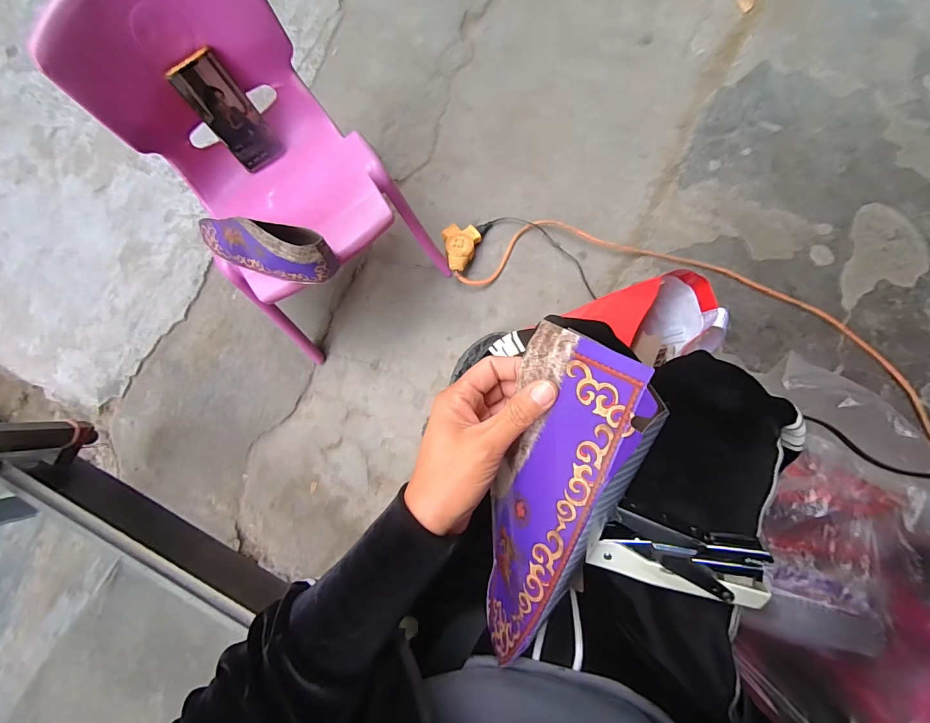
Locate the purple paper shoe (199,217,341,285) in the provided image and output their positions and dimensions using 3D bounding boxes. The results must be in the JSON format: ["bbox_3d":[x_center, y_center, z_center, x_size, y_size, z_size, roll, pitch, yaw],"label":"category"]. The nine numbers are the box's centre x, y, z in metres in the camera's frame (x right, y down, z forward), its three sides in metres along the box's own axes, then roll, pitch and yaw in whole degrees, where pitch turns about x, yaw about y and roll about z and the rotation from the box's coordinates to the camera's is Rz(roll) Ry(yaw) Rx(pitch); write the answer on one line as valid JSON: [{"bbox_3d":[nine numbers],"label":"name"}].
[{"bbox_3d":[-0.300,-0.164,0.597,0.237,0.087,0.061,13,87,16],"label":"purple paper shoe"}]

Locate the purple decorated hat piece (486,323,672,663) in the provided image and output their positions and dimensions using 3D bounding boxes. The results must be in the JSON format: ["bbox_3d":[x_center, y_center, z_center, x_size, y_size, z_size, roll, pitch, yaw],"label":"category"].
[{"bbox_3d":[0.053,0.102,0.281,0.089,0.026,0.241,31,112,42],"label":"purple decorated hat piece"}]

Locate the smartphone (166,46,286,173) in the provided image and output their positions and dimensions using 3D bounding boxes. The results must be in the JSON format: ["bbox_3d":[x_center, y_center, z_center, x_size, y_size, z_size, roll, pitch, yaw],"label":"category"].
[{"bbox_3d":[-0.354,-0.372,0.620,0.072,0.160,0.009,-40,56,-5],"label":"smartphone"}]

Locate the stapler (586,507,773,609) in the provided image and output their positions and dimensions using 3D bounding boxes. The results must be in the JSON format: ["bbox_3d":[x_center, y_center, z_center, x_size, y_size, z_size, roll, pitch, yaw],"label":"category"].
[{"bbox_3d":[0.160,0.148,0.308,0.119,0.033,0.051,11,84,1],"label":"stapler"}]

